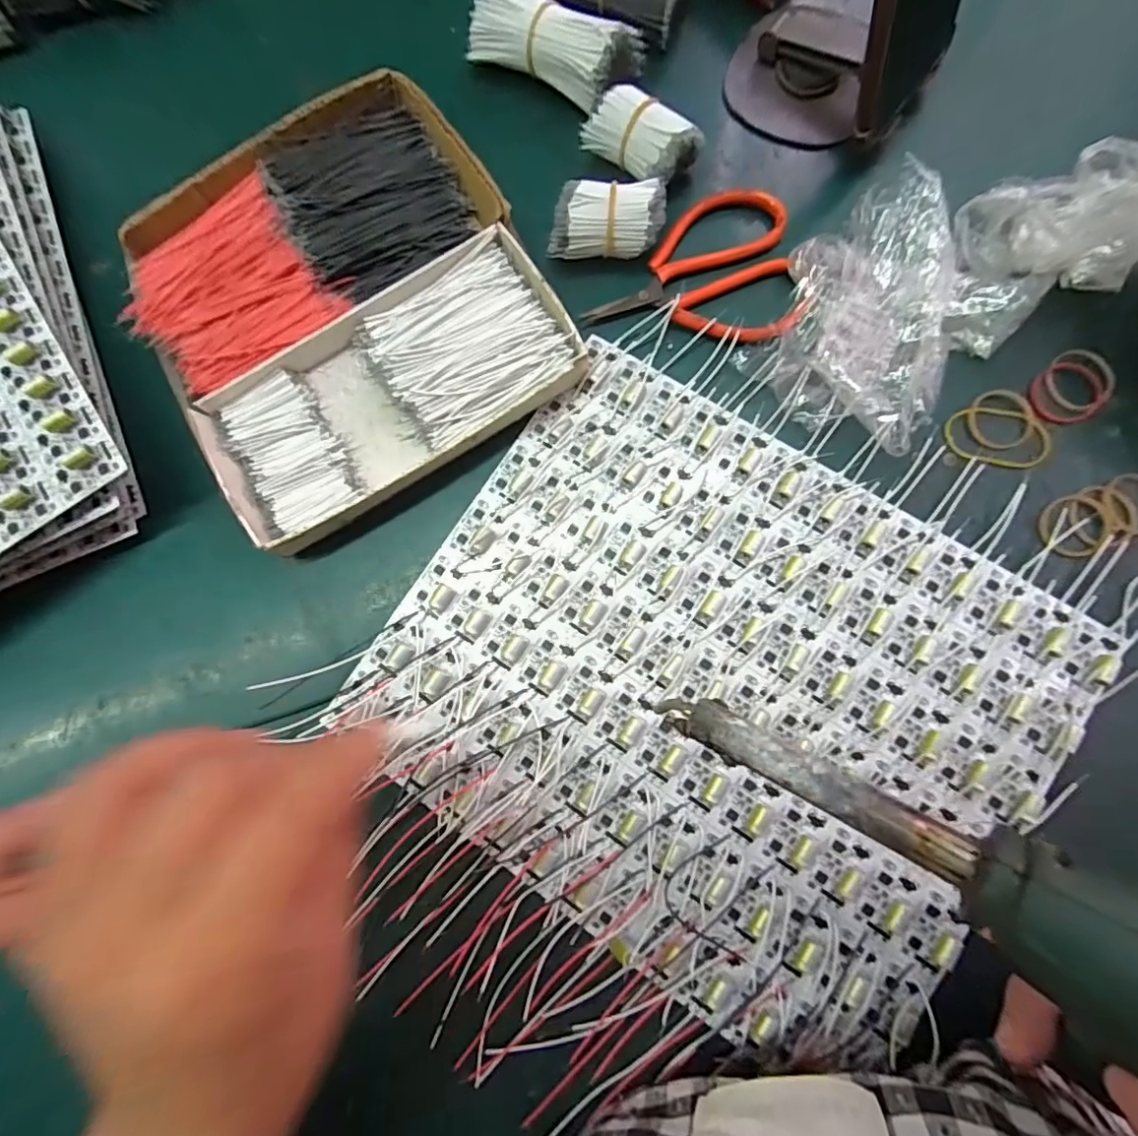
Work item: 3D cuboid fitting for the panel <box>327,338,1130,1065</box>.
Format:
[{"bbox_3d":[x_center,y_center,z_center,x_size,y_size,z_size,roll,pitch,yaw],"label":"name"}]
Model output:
[{"bbox_3d":[0.065,0.049,0.255,0.281,0.018,0.240,32,85,5],"label":"panel"}]

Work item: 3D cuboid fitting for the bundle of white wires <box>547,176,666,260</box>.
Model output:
[{"bbox_3d":[0.020,-0.178,0.285,0.056,0.033,0.031,8,82,6],"label":"bundle of white wires"}]

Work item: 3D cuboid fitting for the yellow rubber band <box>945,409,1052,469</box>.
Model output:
[{"bbox_3d":[0.208,-0.063,0.264,0.045,0.007,0.029,1,82,5],"label":"yellow rubber band"}]

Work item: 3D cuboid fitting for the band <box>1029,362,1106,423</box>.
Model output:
[{"bbox_3d":[0.241,-0.085,0.264,0.031,0.004,0.030,-1,81,5],"label":"band"}]

